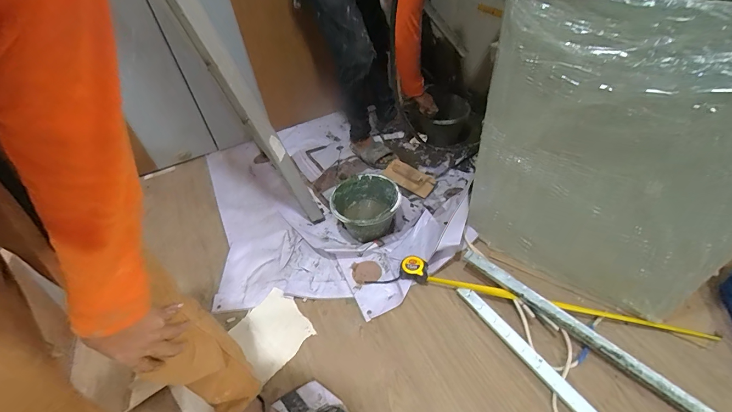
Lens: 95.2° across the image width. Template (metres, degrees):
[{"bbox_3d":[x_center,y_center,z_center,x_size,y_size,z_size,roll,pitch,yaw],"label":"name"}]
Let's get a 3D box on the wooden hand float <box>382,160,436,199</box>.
[{"bbox_3d":[0.190,-0.125,1.463,0.233,0.047,0.111,31,54,15],"label":"wooden hand float"}]

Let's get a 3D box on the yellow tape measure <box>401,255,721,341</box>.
[{"bbox_3d":[0.525,0.282,1.008,0.866,0.054,0.089,12,47,16],"label":"yellow tape measure"}]

